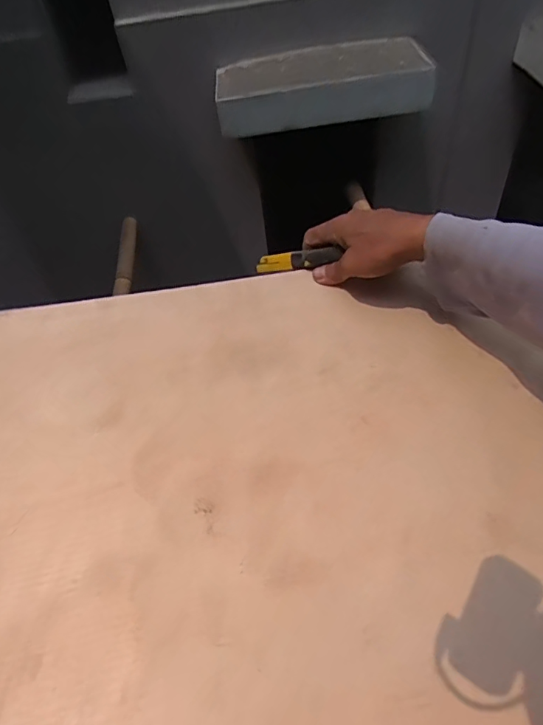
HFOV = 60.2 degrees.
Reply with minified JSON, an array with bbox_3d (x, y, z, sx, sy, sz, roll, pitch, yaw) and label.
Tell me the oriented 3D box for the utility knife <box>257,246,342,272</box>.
[{"bbox_3d":[0.023,-0.113,0.518,0.116,0.018,0.025,3,43,44],"label":"utility knife"}]

